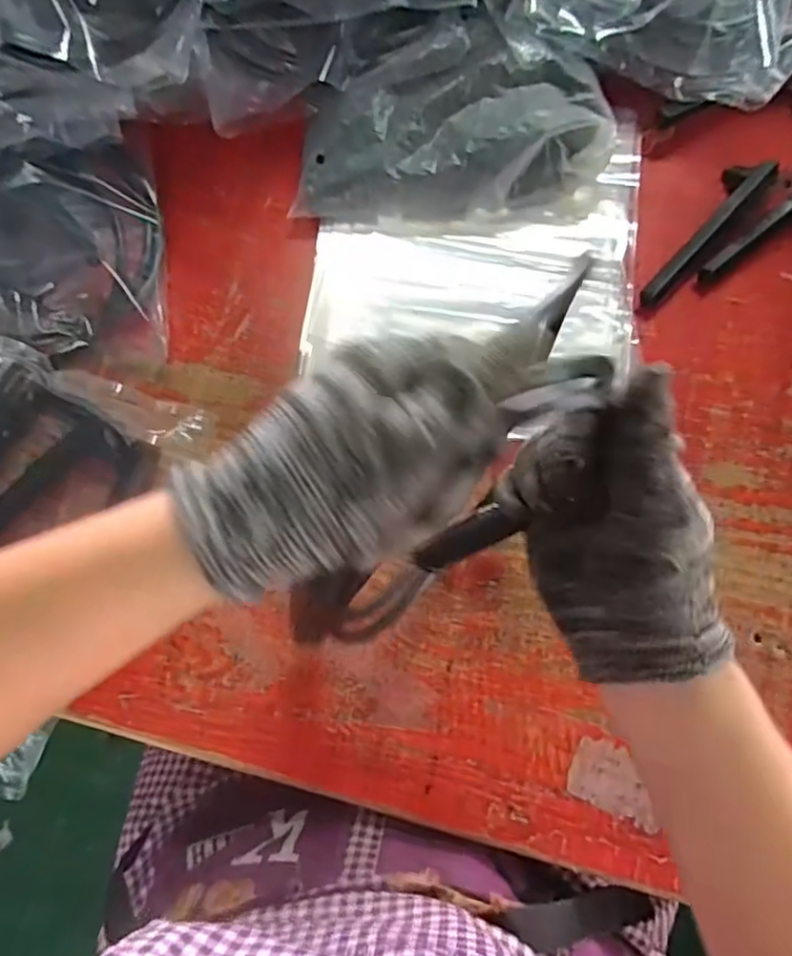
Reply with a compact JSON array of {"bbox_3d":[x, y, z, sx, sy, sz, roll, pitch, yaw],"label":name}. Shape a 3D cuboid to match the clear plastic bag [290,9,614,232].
[{"bbox_3d":[0.055,-0.330,0.565,0.279,0.053,0.188,1,73,2],"label":"clear plastic bag"}]

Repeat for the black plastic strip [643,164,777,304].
[{"bbox_3d":[0.268,-0.220,0.543,0.035,0.023,0.176,40,78,12],"label":"black plastic strip"}]

